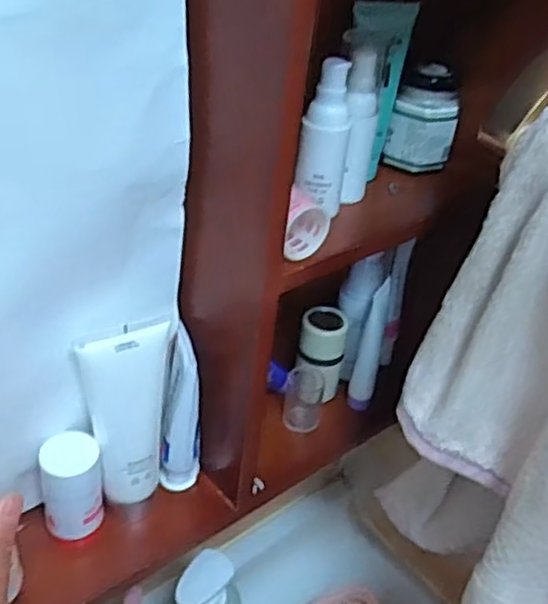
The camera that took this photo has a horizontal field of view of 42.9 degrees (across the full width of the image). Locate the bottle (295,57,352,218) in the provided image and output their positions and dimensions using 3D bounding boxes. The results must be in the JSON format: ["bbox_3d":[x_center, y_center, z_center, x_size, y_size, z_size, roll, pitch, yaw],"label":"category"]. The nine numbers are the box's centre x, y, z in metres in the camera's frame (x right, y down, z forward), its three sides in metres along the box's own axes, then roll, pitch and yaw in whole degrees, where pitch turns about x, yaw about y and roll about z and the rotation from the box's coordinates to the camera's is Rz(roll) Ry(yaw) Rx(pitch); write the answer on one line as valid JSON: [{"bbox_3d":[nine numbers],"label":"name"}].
[{"bbox_3d":[0.032,-0.100,0.430,0.030,0.089,0.025,11,36,5],"label":"bottle"}]

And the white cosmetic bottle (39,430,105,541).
[{"bbox_3d":[-0.129,0.119,0.450,0.036,0.069,0.030,-7,38,-19],"label":"white cosmetic bottle"}]

